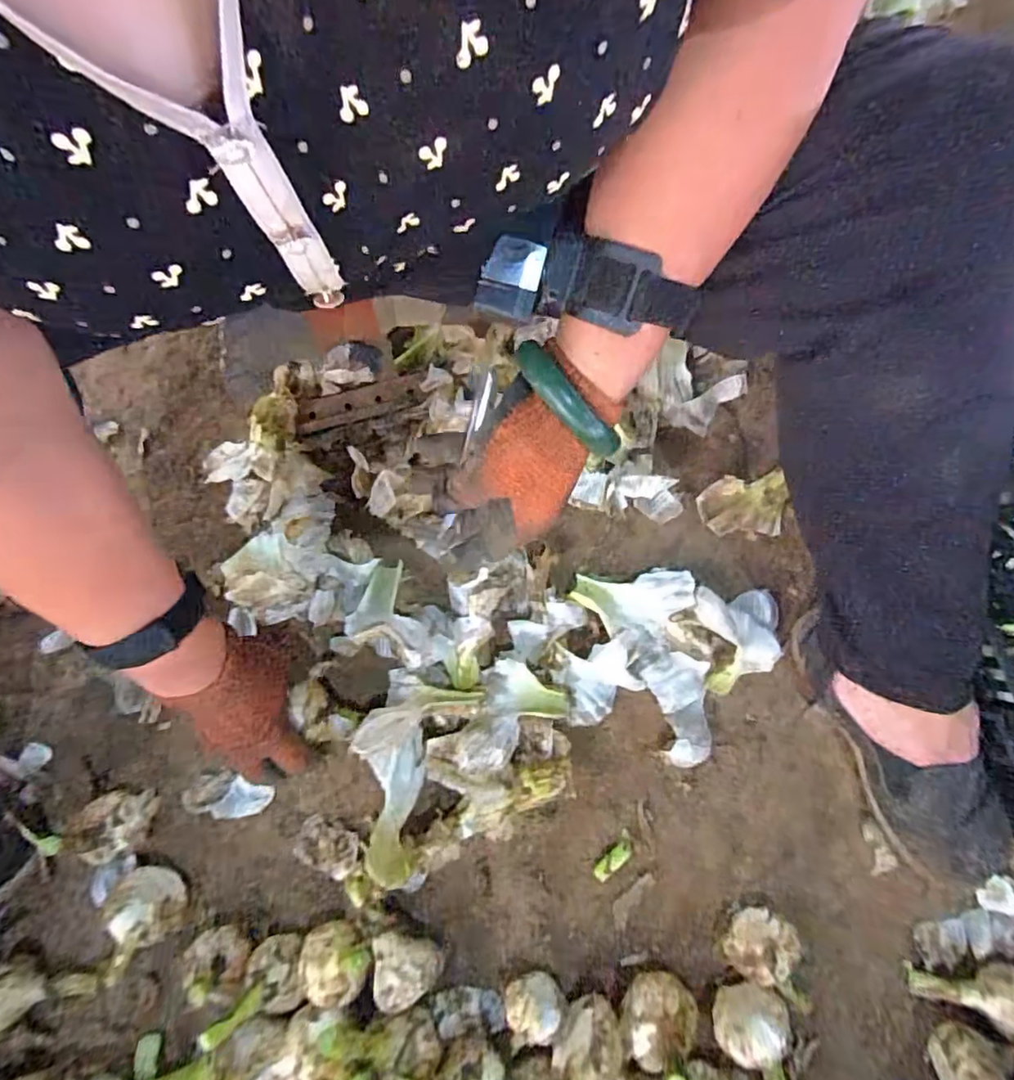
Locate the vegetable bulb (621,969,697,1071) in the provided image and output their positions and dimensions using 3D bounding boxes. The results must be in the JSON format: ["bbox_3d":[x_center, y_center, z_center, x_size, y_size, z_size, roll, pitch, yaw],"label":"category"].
[{"bbox_3d":[0.110,0.354,0.434,0.058,0.054,0.045,-39,81,-4],"label":"vegetable bulb"}]

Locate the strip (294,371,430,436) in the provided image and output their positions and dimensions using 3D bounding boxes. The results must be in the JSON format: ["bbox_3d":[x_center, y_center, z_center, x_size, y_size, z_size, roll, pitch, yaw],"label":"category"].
[{"bbox_3d":[-0.137,-0.130,0.552,0.122,0.005,0.033,-17,89,-7],"label":"strip"}]

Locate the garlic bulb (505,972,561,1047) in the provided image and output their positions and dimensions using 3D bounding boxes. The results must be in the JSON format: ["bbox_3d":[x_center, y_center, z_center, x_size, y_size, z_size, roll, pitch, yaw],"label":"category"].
[{"bbox_3d":[0.019,0.348,0.442,0.039,0.045,0.035,-3,80,2],"label":"garlic bulb"}]

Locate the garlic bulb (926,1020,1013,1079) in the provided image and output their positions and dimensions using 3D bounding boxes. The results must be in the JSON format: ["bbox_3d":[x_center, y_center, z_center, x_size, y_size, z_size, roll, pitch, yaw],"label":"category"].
[{"bbox_3d":[0.337,0.387,0.434,0.045,0.049,0.049,0,80,3],"label":"garlic bulb"}]

